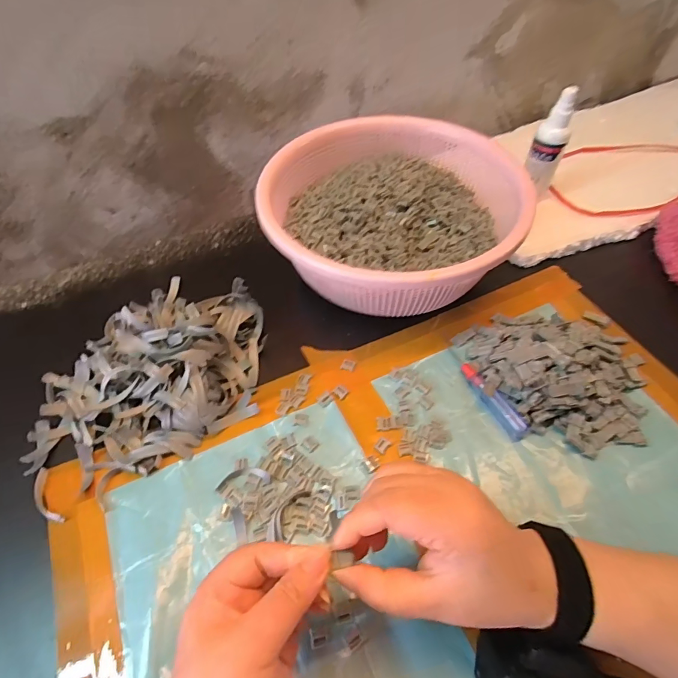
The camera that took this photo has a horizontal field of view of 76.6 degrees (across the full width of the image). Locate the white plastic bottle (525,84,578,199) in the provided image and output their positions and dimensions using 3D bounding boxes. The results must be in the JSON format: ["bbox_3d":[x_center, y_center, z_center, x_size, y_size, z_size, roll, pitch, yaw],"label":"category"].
[{"bbox_3d":[0.236,-0.218,0.482,0.035,0.108,0.029,21,57,17],"label":"white plastic bottle"}]

